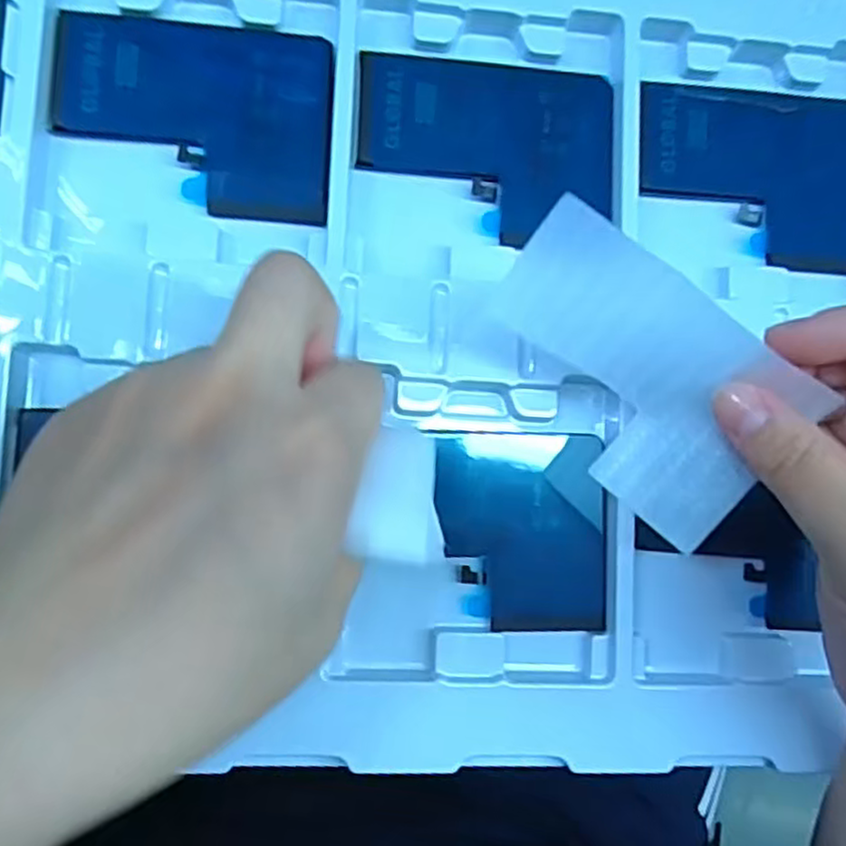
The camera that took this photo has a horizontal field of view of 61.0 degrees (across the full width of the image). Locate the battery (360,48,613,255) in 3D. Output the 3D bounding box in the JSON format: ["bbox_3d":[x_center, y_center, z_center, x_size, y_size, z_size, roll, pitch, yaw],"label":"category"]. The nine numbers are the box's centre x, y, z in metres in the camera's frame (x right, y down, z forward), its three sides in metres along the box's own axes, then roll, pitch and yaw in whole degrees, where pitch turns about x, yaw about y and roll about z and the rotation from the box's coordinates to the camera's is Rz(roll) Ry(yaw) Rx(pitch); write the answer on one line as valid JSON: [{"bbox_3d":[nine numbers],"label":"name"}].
[{"bbox_3d":[0.023,-0.097,0.253,0.090,0.005,0.062,3,83,-7],"label":"battery"}]

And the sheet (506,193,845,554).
[{"bbox_3d":[0.060,-0.013,0.208,0.091,0.012,0.059,36,109,-4],"label":"sheet"}]

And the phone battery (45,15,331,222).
[{"bbox_3d":[-0.076,-0.105,0.241,0.092,0.006,0.065,7,82,-6],"label":"phone battery"}]

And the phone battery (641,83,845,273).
[{"bbox_3d":[0.122,-0.093,0.263,0.091,0.008,0.066,5,82,-6],"label":"phone battery"}]

